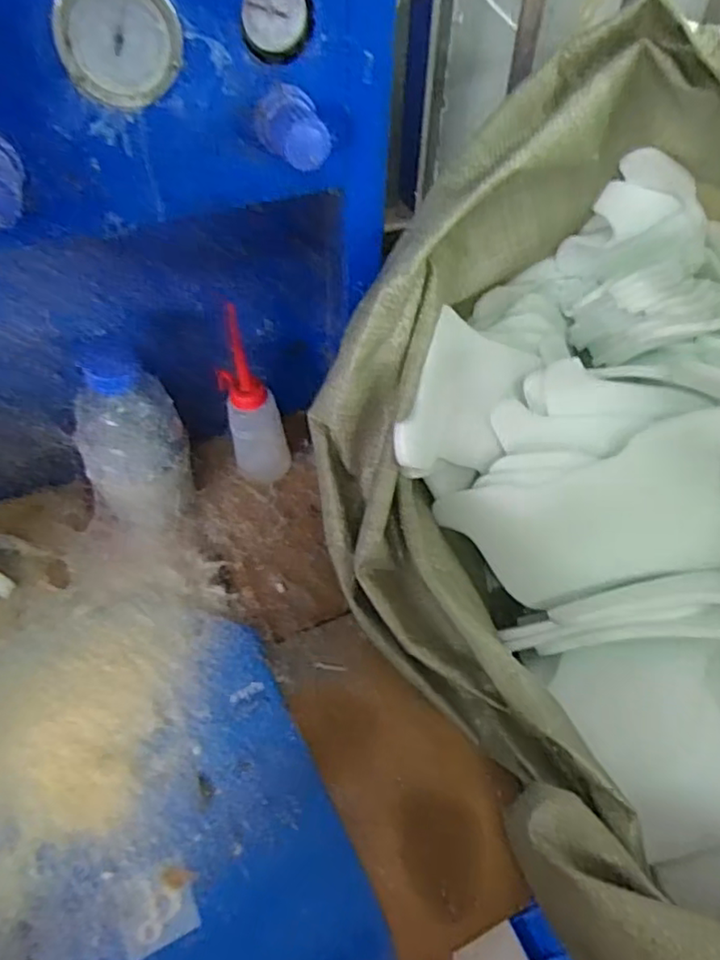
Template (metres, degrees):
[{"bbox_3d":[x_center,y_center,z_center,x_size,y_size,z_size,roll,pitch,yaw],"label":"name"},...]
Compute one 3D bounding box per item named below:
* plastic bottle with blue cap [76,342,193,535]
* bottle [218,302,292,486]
[{"bbox_3d":[-0.195,-0.029,0.547,0.072,0.173,0.073,1,52,-2],"label":"plastic bottle with blue cap"},{"bbox_3d":[-0.096,-0.068,0.584,0.054,0.173,0.047,-13,53,-12],"label":"bottle"}]

